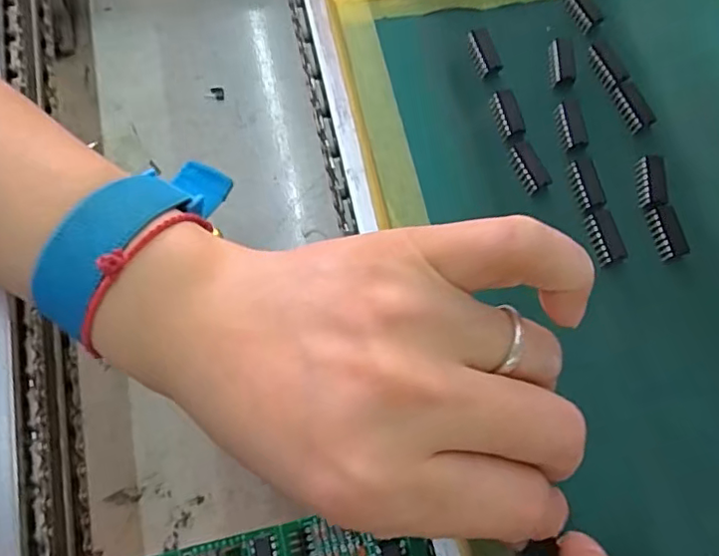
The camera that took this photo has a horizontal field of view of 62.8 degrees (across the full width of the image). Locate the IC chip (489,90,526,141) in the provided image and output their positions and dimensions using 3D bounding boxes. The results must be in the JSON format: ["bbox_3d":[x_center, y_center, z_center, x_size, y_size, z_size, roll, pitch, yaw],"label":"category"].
[{"bbox_3d":[0.057,-0.063,0.227,0.010,0.004,0.021,-11,73,-3],"label":"IC chip"}]

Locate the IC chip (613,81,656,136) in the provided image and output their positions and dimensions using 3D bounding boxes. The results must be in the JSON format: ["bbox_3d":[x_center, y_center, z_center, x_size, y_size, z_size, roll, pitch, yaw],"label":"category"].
[{"bbox_3d":[0.106,-0.067,0.228,0.011,0.004,0.021,-19,74,-5],"label":"IC chip"}]

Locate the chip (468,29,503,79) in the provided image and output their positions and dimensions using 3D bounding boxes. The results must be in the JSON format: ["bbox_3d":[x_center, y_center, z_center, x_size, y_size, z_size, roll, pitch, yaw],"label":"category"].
[{"bbox_3d":[0.050,-0.090,0.237,0.009,0.005,0.020,-15,74,-4],"label":"chip"}]

